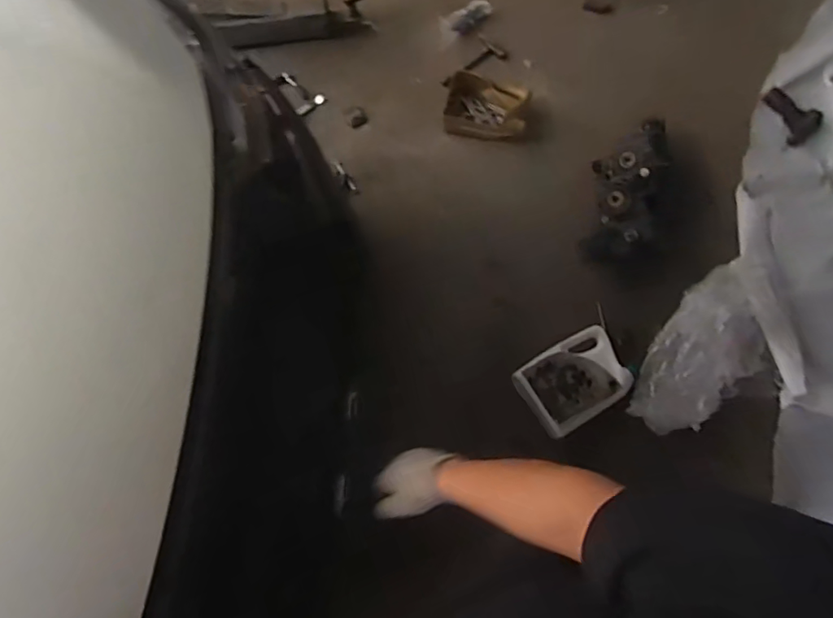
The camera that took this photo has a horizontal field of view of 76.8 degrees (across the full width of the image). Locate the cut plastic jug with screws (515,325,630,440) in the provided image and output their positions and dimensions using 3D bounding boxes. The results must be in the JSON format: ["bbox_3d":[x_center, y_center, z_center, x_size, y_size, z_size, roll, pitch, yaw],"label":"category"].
[{"bbox_3d":[0.445,0.197,1.469,0.305,0.091,0.222,-27,69,-9],"label":"cut plastic jug with screws"}]

